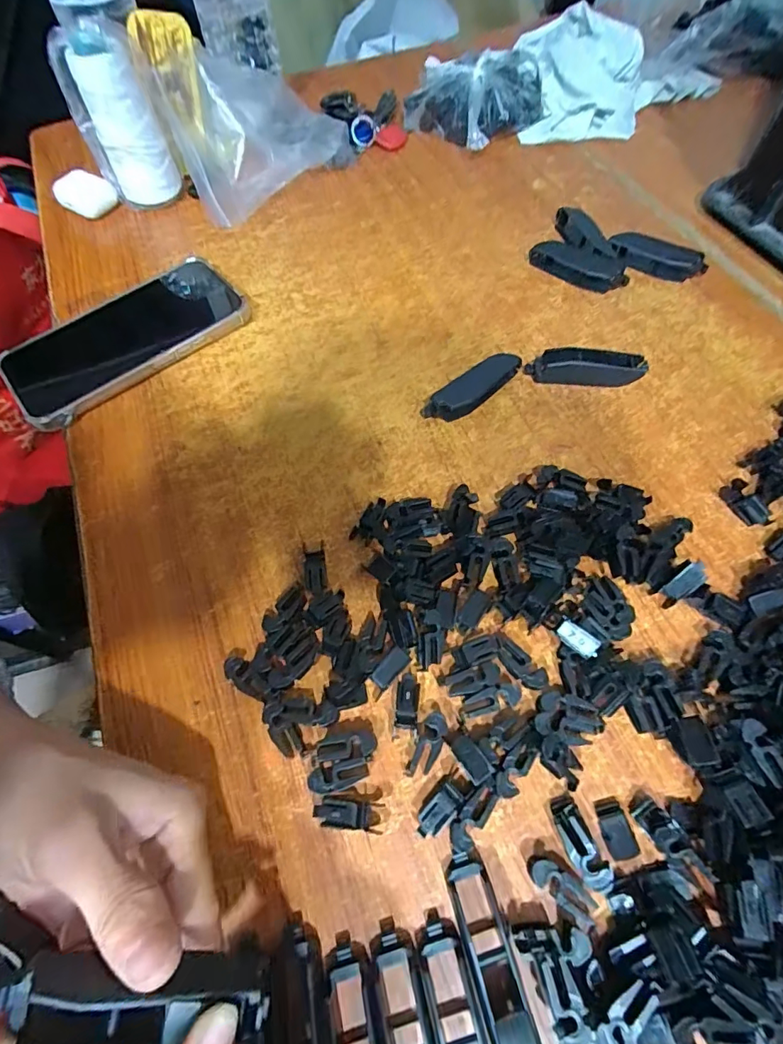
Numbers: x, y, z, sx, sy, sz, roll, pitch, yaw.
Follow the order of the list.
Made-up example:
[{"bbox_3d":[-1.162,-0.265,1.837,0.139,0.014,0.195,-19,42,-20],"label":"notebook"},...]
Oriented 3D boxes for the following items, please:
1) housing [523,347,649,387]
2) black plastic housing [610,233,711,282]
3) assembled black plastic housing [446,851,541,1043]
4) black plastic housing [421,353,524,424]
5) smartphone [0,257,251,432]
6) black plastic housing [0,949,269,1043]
[{"bbox_3d":[0.131,-0.104,0.321,0.074,0.018,0.020,3,62,3],"label":"housing"},{"bbox_3d":[0.204,-0.203,0.367,0.070,0.020,0.019,25,65,15],"label":"black plastic housing"},{"bbox_3d":[0.039,0.168,0.180,0.017,0.015,0.073,-15,62,-6],"label":"assembled black plastic housing"},{"bbox_3d":[0.054,-0.088,0.313,0.074,0.019,0.019,-36,66,-16],"label":"black plastic housing"},{"bbox_3d":[-0.192,-0.133,0.344,0.163,0.016,0.088,-39,67,-18],"label":"smartphone"},{"bbox_3d":[-0.075,0.140,0.139,0.073,0.012,0.022,4,61,-8],"label":"black plastic housing"}]

